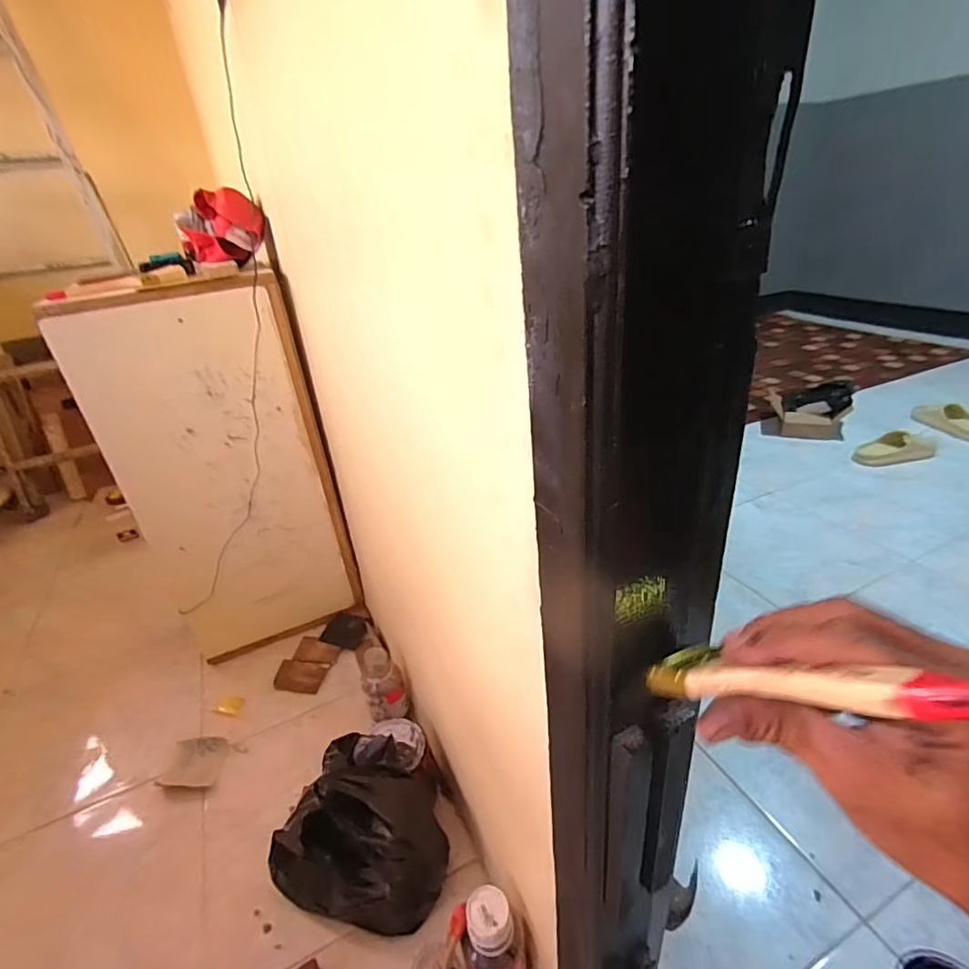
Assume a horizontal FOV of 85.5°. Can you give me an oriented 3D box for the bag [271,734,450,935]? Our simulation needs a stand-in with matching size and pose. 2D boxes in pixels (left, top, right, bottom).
[{"bbox_3d":[-0.175,0.492,0.755,0.248,0.168,0.171,6,31,20],"label":"bag"}]

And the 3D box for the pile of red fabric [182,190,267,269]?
[{"bbox_3d":[-0.476,-0.469,0.956,0.140,0.115,0.172,-18,31,-21],"label":"pile of red fabric"}]

